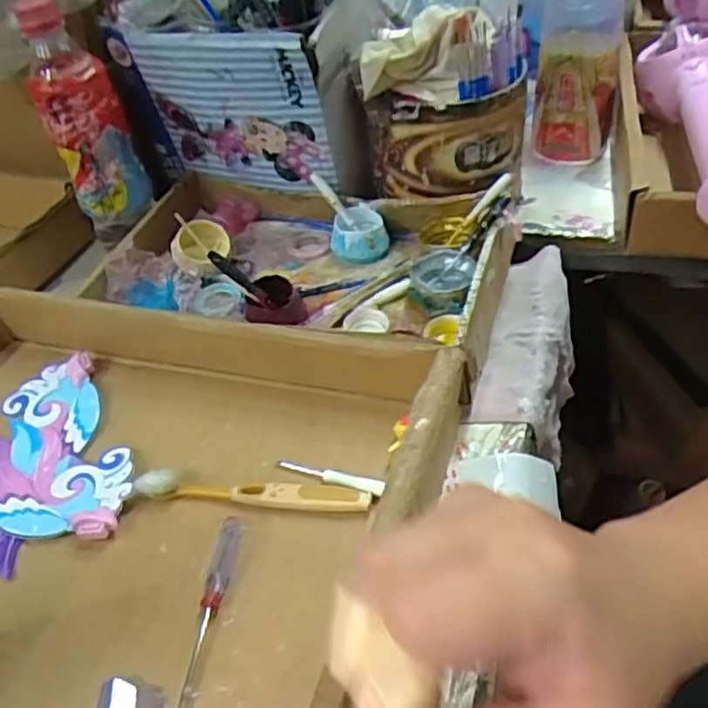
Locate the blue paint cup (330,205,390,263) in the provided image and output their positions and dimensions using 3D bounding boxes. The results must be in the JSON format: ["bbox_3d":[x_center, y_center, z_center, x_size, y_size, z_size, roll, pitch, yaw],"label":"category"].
[{"bbox_3d":[0.005,-0.096,0.569,0.045,0.032,0.042,-4,42,4],"label":"blue paint cup"}]

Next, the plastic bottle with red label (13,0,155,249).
[{"bbox_3d":[-0.206,-0.175,0.542,0.058,0.181,0.052,-23,48,-16],"label":"plastic bottle with red label"}]

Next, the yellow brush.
[{"bbox_3d":[-0.059,0.079,0.401,0.137,0.014,0.018,1,43,9],"label":"yellow brush"}]

